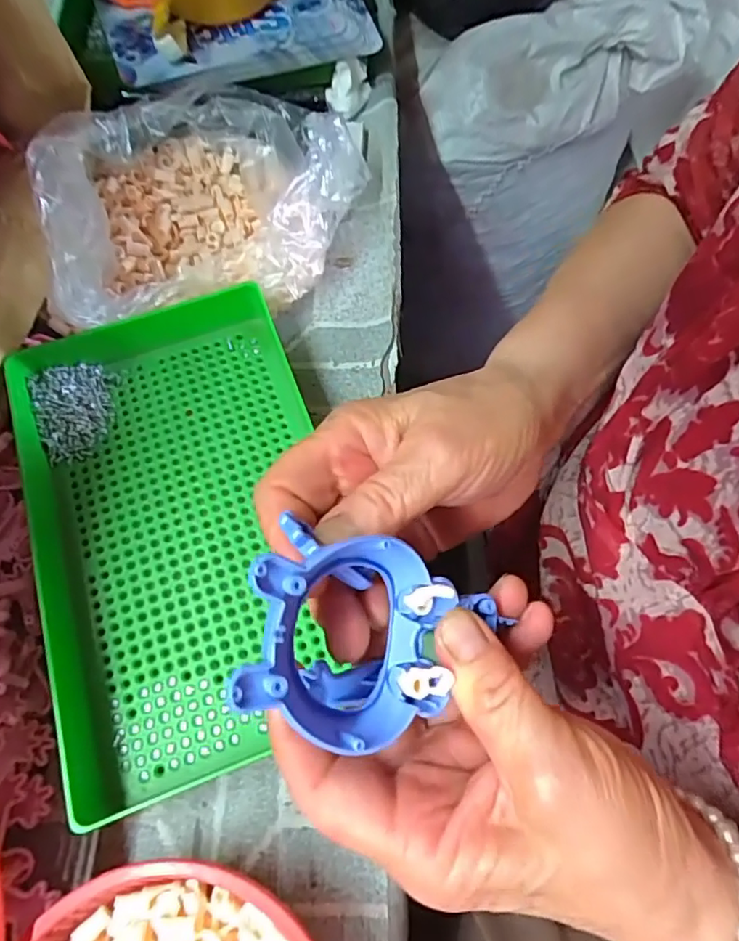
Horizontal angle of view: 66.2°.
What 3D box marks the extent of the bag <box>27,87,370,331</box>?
[{"bbox_3d":[-0.096,-0.172,0.347,0.185,0.083,0.141,-18,66,-7],"label":"bag"}]

